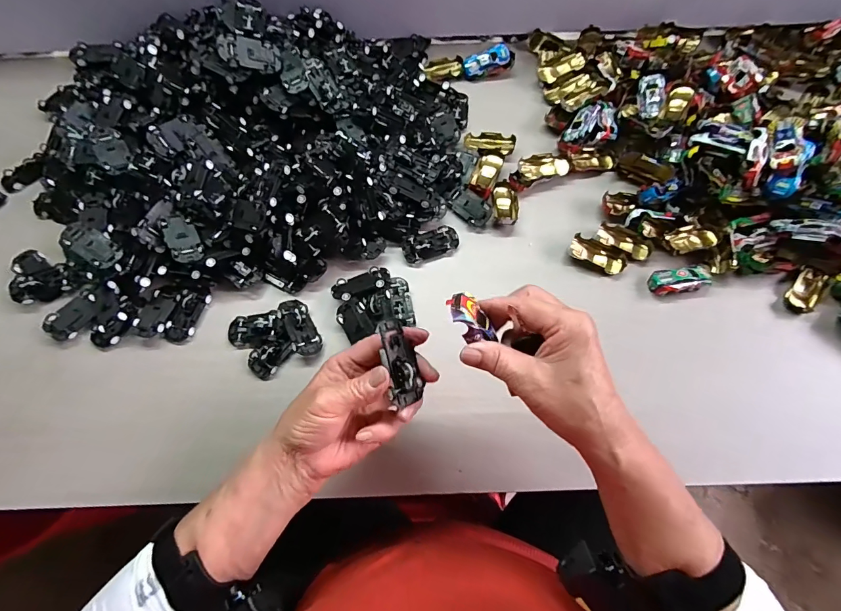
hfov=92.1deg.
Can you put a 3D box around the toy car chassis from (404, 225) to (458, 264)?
[{"bbox_3d":[0.012,-0.070,0.463,0.063,0.017,0.027,-20,70,-6],"label":"toy car chassis"}]

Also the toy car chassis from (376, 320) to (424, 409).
[{"bbox_3d":[-0.016,0.041,0.305,0.026,0.018,0.061,-13,87,-33],"label":"toy car chassis"}]

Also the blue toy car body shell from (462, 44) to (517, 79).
[{"bbox_3d":[0.093,-0.334,0.558,0.070,0.026,0.026,-16,69,-5],"label":"blue toy car body shell"}]

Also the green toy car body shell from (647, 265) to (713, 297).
[{"bbox_3d":[0.280,-0.028,0.438,0.061,0.014,0.030,-9,69,-2],"label":"green toy car body shell"}]

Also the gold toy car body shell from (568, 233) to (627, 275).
[{"bbox_3d":[0.199,-0.056,0.456,0.062,0.014,0.028,24,71,10],"label":"gold toy car body shell"}]

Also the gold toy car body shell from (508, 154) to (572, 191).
[{"bbox_3d":[0.142,-0.162,0.492,0.073,0.022,0.033,-19,70,-6],"label":"gold toy car body shell"}]

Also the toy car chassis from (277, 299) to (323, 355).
[{"bbox_3d":[-0.127,0.022,0.424,0.029,0.013,0.064,-28,71,-9],"label":"toy car chassis"}]

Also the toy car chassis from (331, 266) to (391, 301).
[{"bbox_3d":[-0.065,-0.025,0.443,0.064,0.009,0.033,-21,45,-10],"label":"toy car chassis"}]

